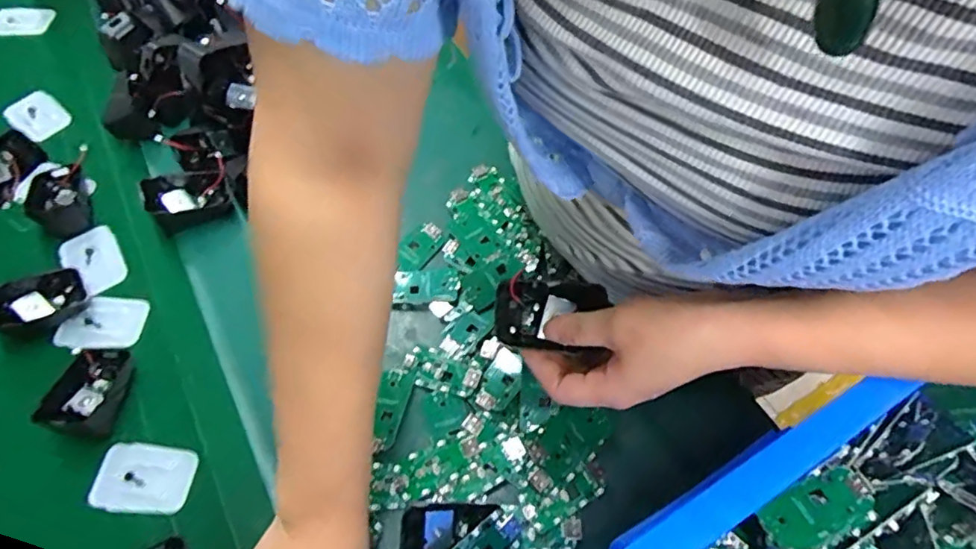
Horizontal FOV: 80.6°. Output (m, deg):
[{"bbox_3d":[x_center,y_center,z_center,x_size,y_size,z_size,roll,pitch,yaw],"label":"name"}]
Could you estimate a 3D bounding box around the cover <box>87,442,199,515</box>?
[{"bbox_3d":[-0.250,0.147,0.417,0.070,0.004,0.046,4,60,2],"label":"cover"}]

